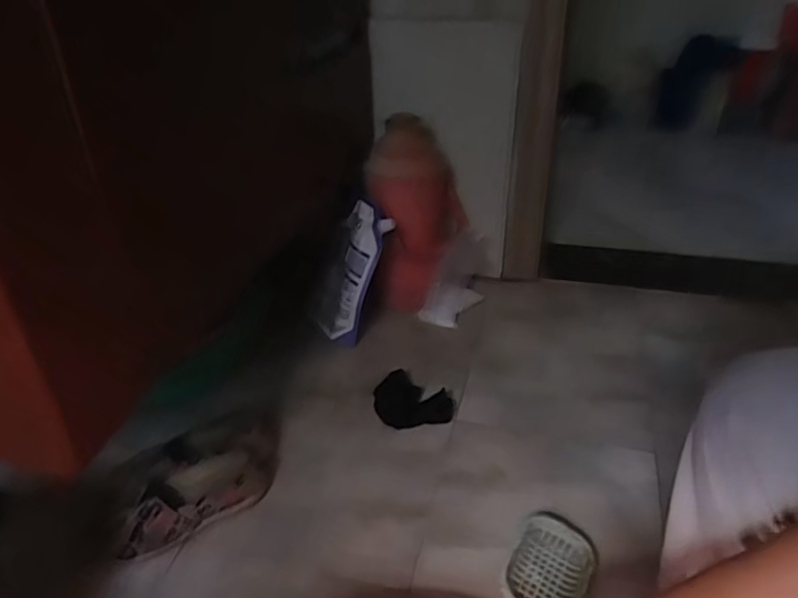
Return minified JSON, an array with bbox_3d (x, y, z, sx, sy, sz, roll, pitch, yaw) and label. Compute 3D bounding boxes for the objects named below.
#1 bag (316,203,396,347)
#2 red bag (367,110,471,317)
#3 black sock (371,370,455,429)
[{"bbox_3d":[-0.080,-0.042,1.091,0.033,0.255,0.126,6,17,-34],"label":"bag"},{"bbox_3d":[0.031,-0.156,1.140,0.173,0.349,0.172,2,34,2],"label":"red bag"},{"bbox_3d":[0.020,0.163,0.958,0.112,0.034,0.087,22,39,28],"label":"black sock"}]

